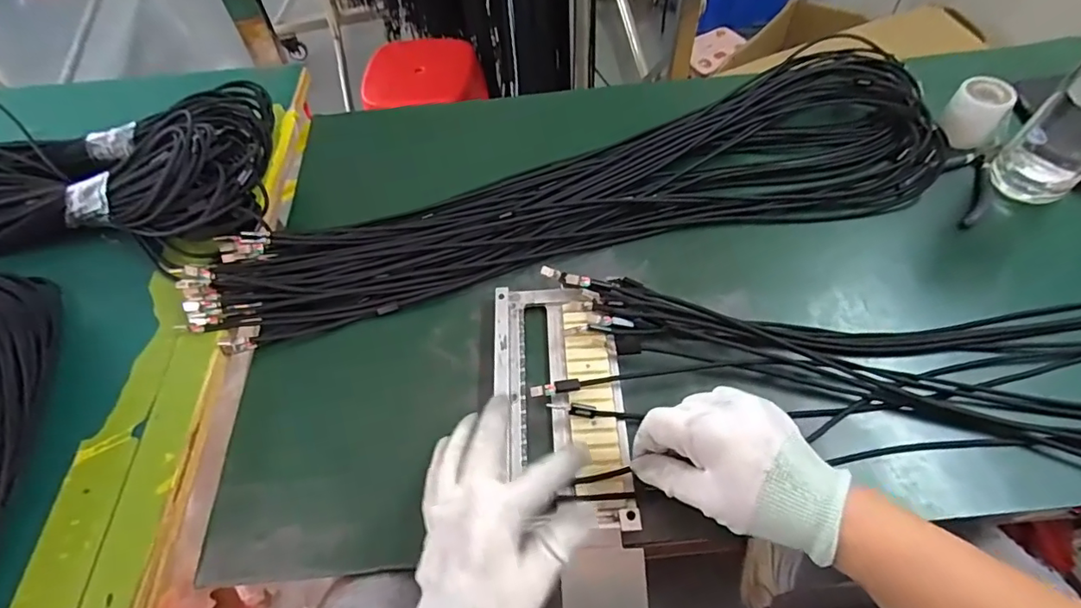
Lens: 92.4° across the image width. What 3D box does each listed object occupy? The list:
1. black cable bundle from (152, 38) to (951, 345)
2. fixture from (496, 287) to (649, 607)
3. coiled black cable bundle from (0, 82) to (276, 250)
[{"bbox_3d":[0.034,-0.124,0.524,0.748,0.037,0.211,-13,57,-4],"label":"black cable bundle"},{"bbox_3d":[0.022,0.163,0.366,0.096,0.045,0.396,-5,67,1],"label":"fixture"},{"bbox_3d":[-0.579,-0.112,0.523,0.608,0.077,0.213,-9,57,-2],"label":"coiled black cable bundle"}]

